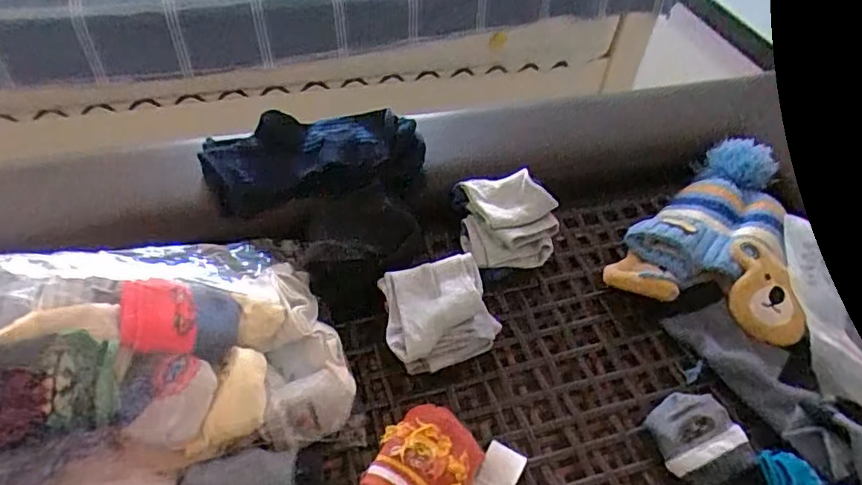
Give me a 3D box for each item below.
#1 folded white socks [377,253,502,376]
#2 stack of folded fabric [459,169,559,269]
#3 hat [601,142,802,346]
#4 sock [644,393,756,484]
[{"bbox_3d":[0.001,0.072,0.563,0.109,0.080,0.092,-17,52,-20],"label":"folded white socks"},{"bbox_3d":[0.083,-0.021,0.637,0.105,0.079,0.094,2,48,-4],"label":"stack of folded fabric"},{"bbox_3d":[0.326,-0.019,0.676,0.187,0.076,0.271,20,49,12],"label":"hat"},{"bbox_3d":[0.237,0.180,0.518,0.073,0.041,0.078,3,48,-3],"label":"sock"}]

